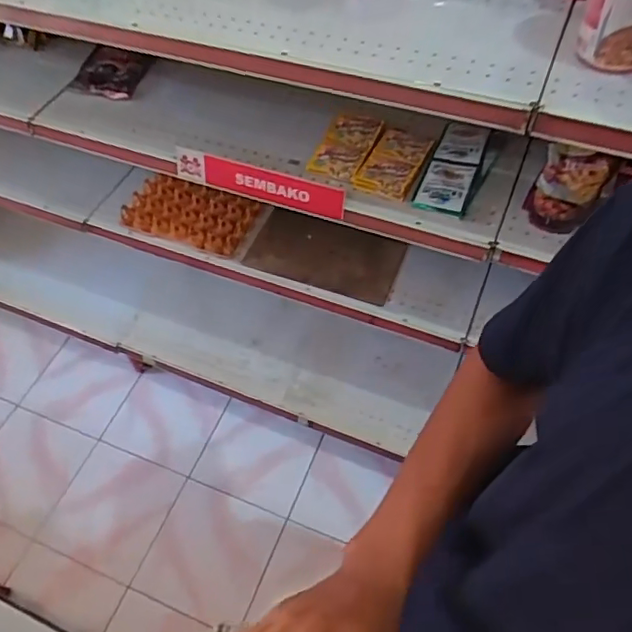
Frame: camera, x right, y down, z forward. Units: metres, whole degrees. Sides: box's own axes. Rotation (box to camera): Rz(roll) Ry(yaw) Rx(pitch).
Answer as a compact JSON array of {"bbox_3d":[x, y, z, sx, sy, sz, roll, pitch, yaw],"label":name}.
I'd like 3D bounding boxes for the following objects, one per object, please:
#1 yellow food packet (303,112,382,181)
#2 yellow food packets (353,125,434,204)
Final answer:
[{"bbox_3d":[0.053,-0.297,0.999,0.090,0.021,0.161,21,60,17],"label":"yellow food packet"},{"bbox_3d":[0.136,-0.265,0.974,0.092,0.024,0.169,21,60,17],"label":"yellow food packets"}]

